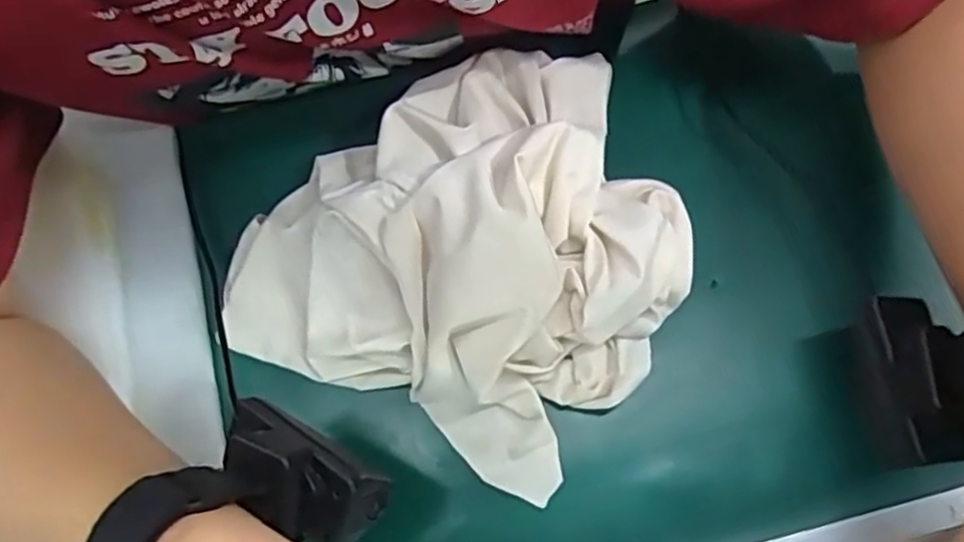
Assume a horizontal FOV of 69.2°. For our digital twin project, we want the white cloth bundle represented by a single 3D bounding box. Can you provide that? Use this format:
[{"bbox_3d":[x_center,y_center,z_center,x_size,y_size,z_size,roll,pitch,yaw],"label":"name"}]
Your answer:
[{"bbox_3d":[-0.006,-0.024,0.341,0.208,0.069,0.208,26,80,10],"label":"white cloth bundle"}]

